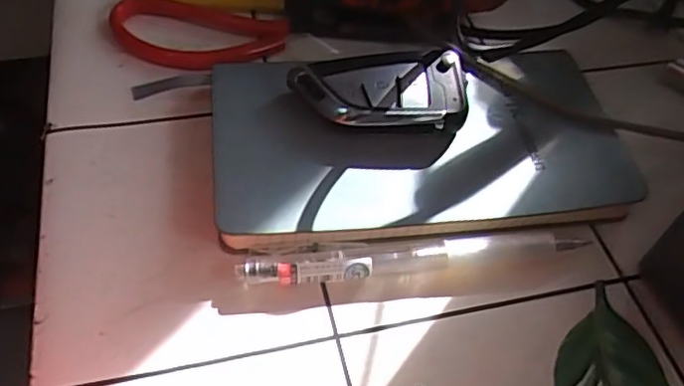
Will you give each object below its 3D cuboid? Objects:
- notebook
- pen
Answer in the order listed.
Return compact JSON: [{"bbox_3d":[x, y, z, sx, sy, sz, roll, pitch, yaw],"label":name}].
[{"bbox_3d":[0.035,-0.023,0.266,0.175,0.020,0.098,-4,53,-8],"label":"notebook"},{"bbox_3d":[0.029,0.025,0.236,0.135,0.013,0.013,-5,53,-9],"label":"pen"}]

